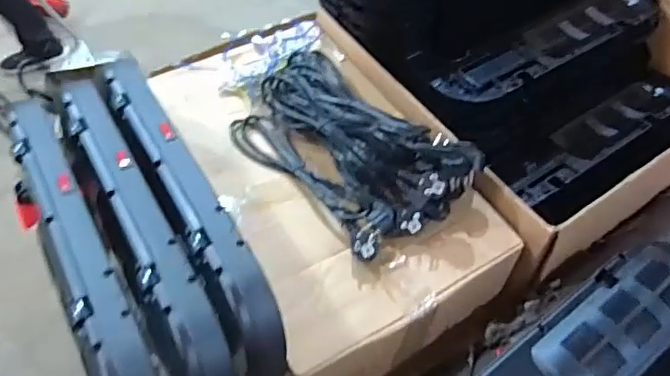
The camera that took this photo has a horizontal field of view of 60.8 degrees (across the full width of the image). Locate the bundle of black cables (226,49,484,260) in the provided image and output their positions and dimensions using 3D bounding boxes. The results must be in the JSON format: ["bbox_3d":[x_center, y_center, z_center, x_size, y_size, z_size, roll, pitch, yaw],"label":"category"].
[{"bbox_3d":[0.009,-0.068,0.779,0.199,0.096,0.341,-37,61,-26],"label":"bundle of black cables"}]

